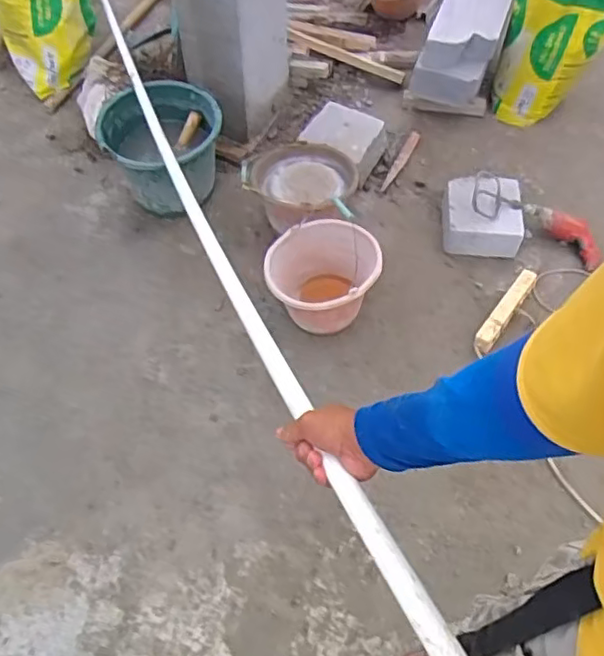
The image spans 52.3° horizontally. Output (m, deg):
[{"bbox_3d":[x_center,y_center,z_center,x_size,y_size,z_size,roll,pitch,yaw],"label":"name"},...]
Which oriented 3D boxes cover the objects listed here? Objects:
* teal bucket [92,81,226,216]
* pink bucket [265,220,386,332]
[{"bbox_3d":[-0.392,-0.501,1.794,0.337,0.236,0.290,-19,59,-12],"label":"teal bucket"},{"bbox_3d":[0.050,-0.112,1.580,0.275,0.202,0.270,0,57,0],"label":"pink bucket"}]

